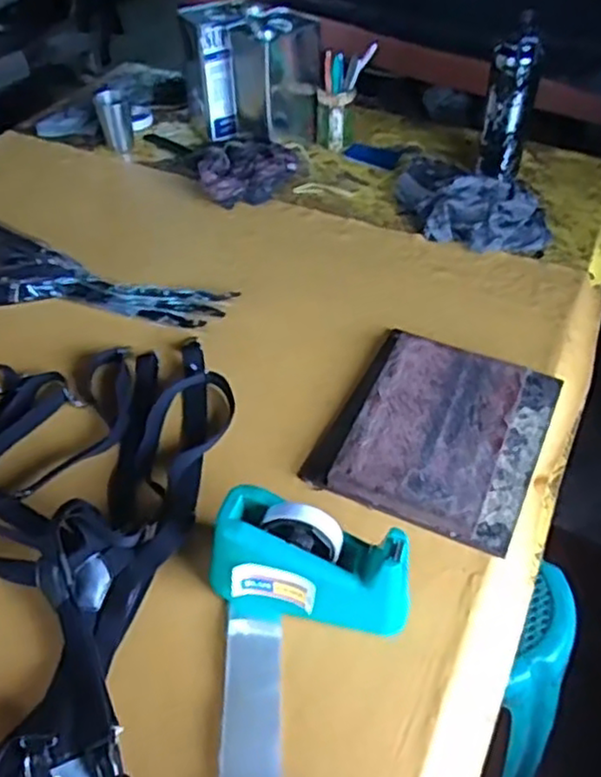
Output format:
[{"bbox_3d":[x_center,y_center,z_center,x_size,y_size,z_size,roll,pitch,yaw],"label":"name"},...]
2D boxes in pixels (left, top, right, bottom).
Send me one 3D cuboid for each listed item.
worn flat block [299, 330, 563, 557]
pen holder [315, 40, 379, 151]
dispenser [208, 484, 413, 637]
[{"bbox_3d":[0.175,0.049,0.880,0.245,0.042,0.282,21,49,15],"label":"worn flat block"},{"bbox_3d":[0.090,-0.575,1.375,0.103,0.178,0.069,-34,58,-30],"label":"pen holder"},{"bbox_3d":[0.013,0.176,0.697,0.203,0.107,0.086,14,48,9],"label":"dispenser"}]

